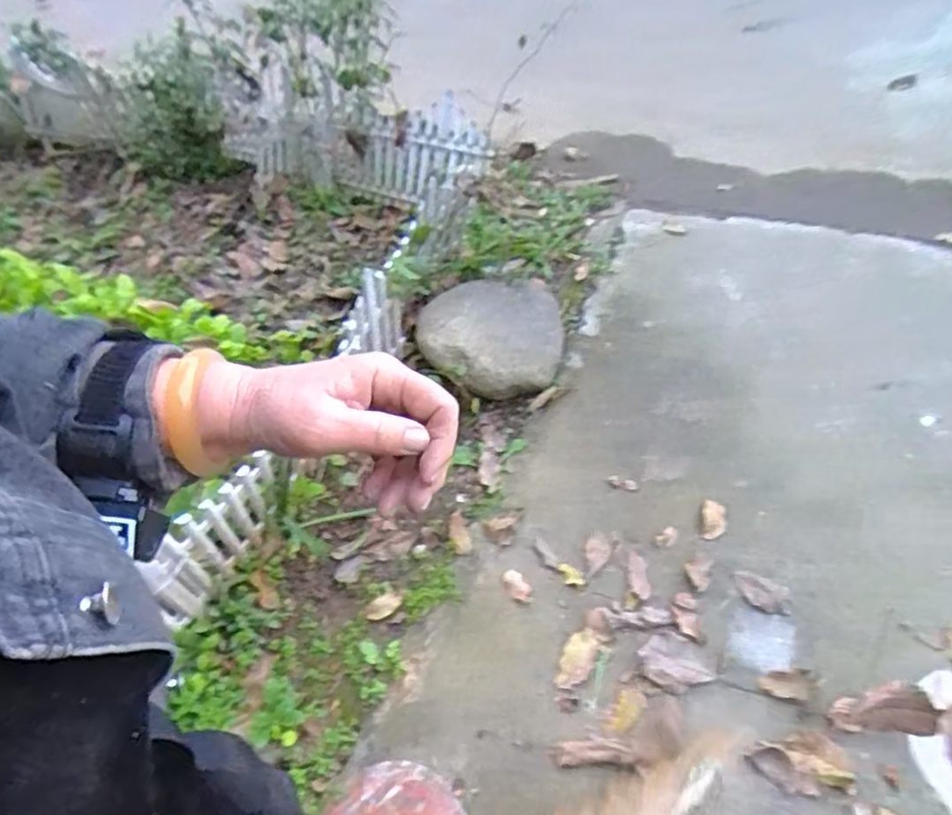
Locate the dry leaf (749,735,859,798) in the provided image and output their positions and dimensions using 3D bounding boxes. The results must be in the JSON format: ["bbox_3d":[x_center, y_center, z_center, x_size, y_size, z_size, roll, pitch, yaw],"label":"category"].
[{"bbox_3d":[0.554,0.613,1.067,0.159,0.015,0.086,-4,51,2],"label":"dry leaf"}]

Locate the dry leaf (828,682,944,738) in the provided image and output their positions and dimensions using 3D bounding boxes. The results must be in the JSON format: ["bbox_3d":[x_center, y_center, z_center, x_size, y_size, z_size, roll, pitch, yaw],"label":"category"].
[{"bbox_3d":[0.702,0.528,1.085,0.160,0.039,0.080,-18,48,23],"label":"dry leaf"}]

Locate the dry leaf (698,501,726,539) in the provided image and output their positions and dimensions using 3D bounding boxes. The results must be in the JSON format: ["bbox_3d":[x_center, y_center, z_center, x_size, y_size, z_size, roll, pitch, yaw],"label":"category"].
[{"bbox_3d":[0.558,0.265,1.468,0.053,0.024,0.099,9,53,12],"label":"dry leaf"}]

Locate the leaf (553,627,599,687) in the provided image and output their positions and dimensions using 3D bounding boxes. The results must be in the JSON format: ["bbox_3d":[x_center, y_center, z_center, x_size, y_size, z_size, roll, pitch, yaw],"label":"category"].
[{"bbox_3d":[0.199,0.496,1.229,0.058,0.012,0.118,17,55,17],"label":"leaf"}]

